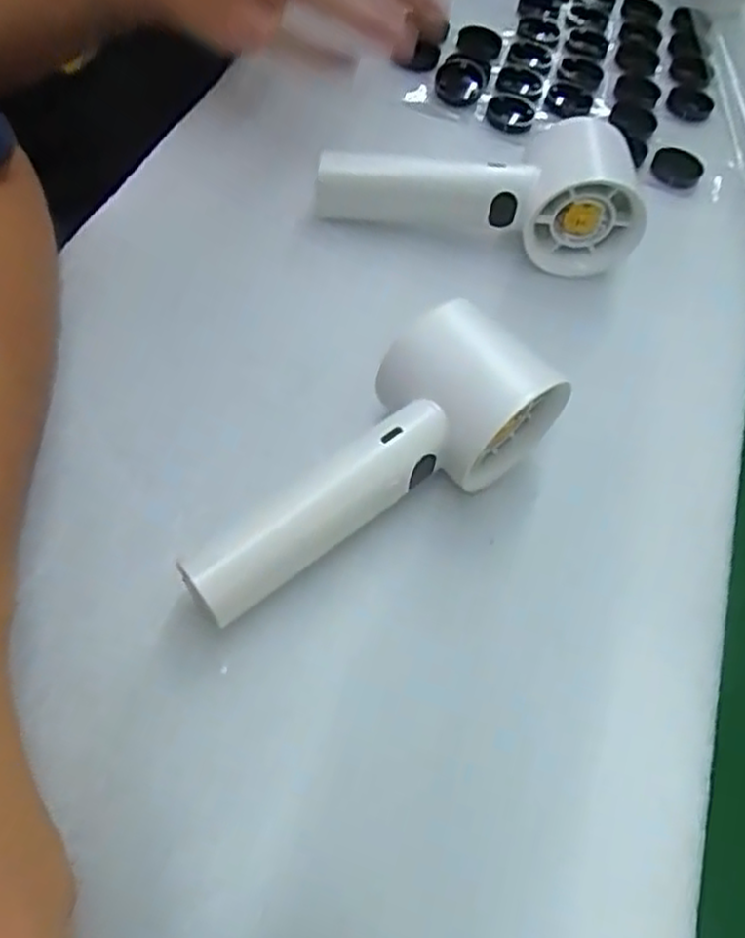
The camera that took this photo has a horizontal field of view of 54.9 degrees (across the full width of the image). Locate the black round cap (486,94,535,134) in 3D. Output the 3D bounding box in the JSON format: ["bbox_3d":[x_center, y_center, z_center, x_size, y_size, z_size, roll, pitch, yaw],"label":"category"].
[{"bbox_3d":[0.086,-0.222,0.444,0.029,0.006,0.034,15,58,-1],"label":"black round cap"}]

